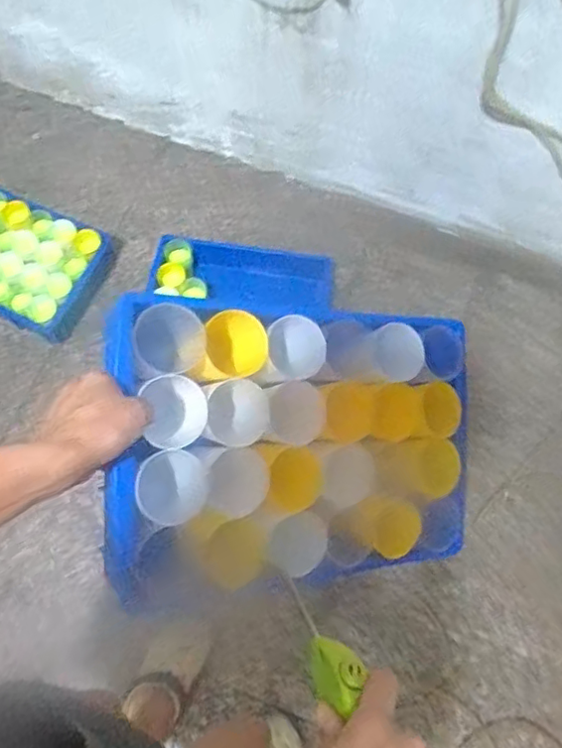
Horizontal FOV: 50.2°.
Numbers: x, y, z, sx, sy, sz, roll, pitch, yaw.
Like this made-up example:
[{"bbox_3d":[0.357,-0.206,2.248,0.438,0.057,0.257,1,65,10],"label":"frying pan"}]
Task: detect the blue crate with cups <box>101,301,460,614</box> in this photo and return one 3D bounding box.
[{"bbox_3d":[0.017,0.074,0.631,0.400,0.102,0.262,1,86,-29],"label":"blue crate with cups"}]

